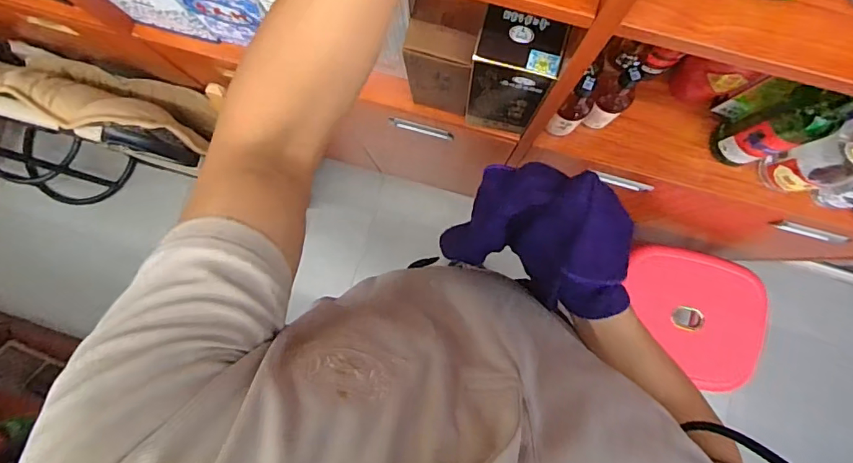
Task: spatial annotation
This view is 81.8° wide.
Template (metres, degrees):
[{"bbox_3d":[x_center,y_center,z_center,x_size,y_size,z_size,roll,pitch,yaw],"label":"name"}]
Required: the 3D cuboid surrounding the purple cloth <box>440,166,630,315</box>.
[{"bbox_3d":[0.111,0.009,0.439,0.160,0.134,0.097,27,88,3],"label":"purple cloth"}]

